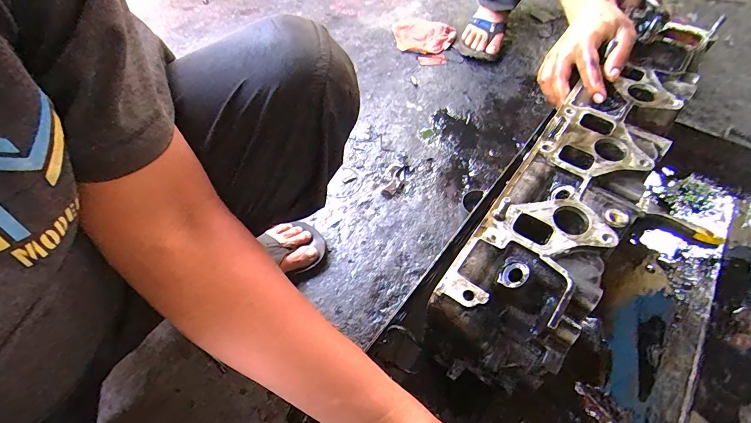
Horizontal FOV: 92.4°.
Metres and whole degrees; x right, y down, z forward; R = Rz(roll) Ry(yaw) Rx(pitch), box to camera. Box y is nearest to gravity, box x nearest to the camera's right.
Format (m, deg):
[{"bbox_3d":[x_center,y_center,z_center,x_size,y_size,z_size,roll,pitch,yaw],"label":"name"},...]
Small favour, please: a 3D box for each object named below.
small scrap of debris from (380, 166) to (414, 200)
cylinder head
[{"bbox_3d":[0.037,-0.062,0.690,0.042,0.010,0.087,27,60,20],"label":"small scrap of debris"},{"bbox_3d":[0.245,-0.037,0.435,0.119,0.136,0.504,32,61,20],"label":"cylinder head"}]

